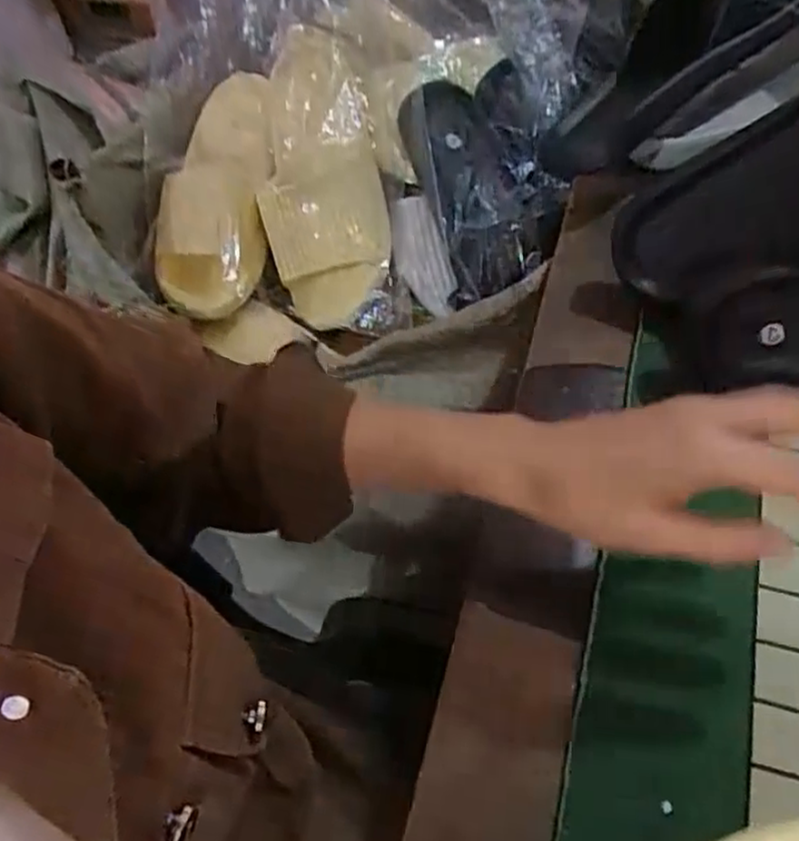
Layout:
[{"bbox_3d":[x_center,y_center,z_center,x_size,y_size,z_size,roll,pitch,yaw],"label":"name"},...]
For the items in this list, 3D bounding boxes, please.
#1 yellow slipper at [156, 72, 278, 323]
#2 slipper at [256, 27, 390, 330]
[{"bbox_3d":[-0.164,-0.209,0.673,0.100,0.082,0.241,2,56,5],"label":"yellow slipper"},{"bbox_3d":[-0.067,-0.213,0.637,0.101,0.066,0.250,-5,93,0],"label":"slipper"}]

